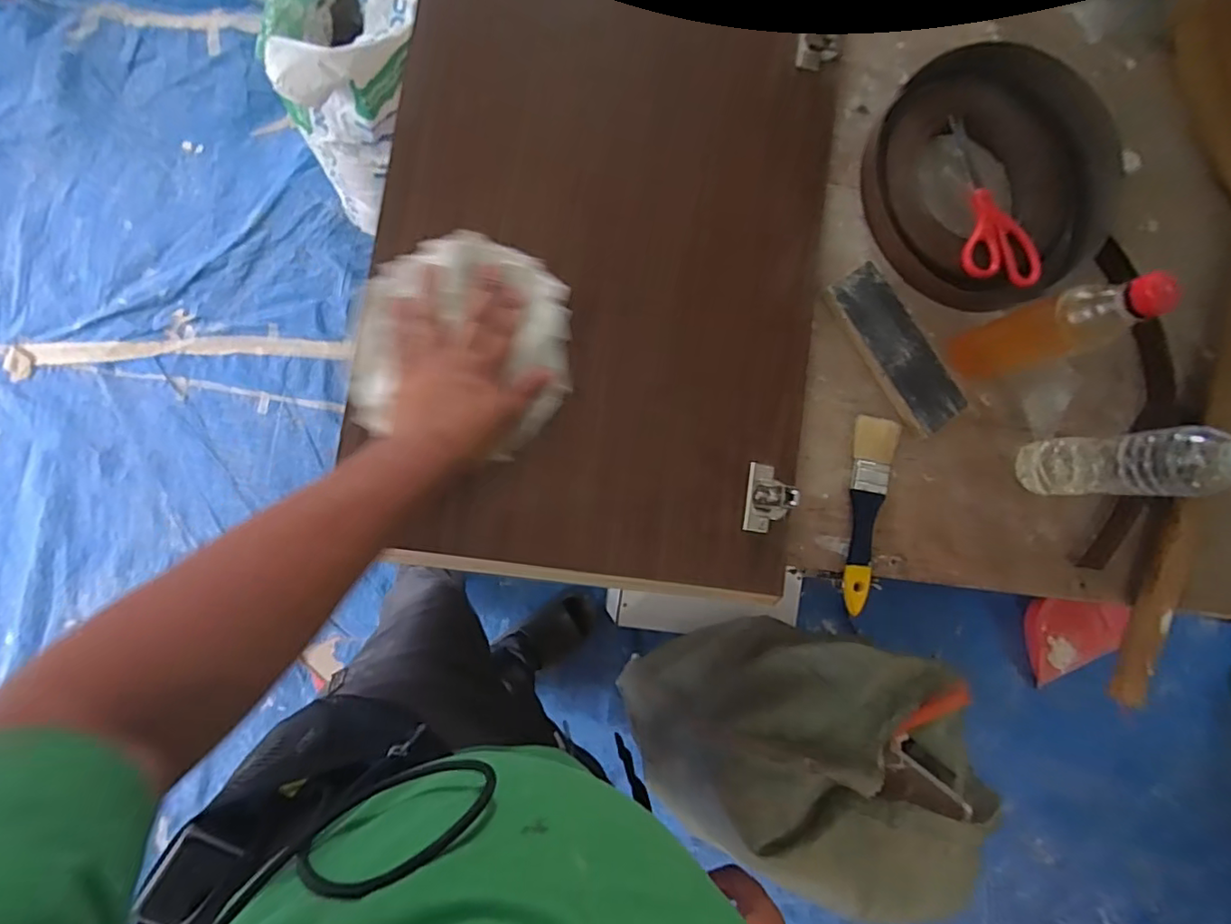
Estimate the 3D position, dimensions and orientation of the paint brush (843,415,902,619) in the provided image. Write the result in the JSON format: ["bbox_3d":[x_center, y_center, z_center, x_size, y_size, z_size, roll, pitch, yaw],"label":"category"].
[{"bbox_3d":[0.244,0.051,0.543,0.036,0.017,0.185,7,86,-8],"label":"paint brush"}]

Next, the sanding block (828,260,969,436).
[{"bbox_3d":[0.276,-0.109,0.546,0.065,0.015,0.172,-34,92,-9],"label":"sanding block"}]

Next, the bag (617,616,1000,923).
[{"bbox_3d":[0.258,0.404,0.886,0.386,0.395,0.316,17,84,-7],"label":"bag"}]

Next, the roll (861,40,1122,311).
[{"bbox_3d":[0.379,-0.280,0.564,0.241,0.059,0.236,0,87,-8],"label":"roll"}]

